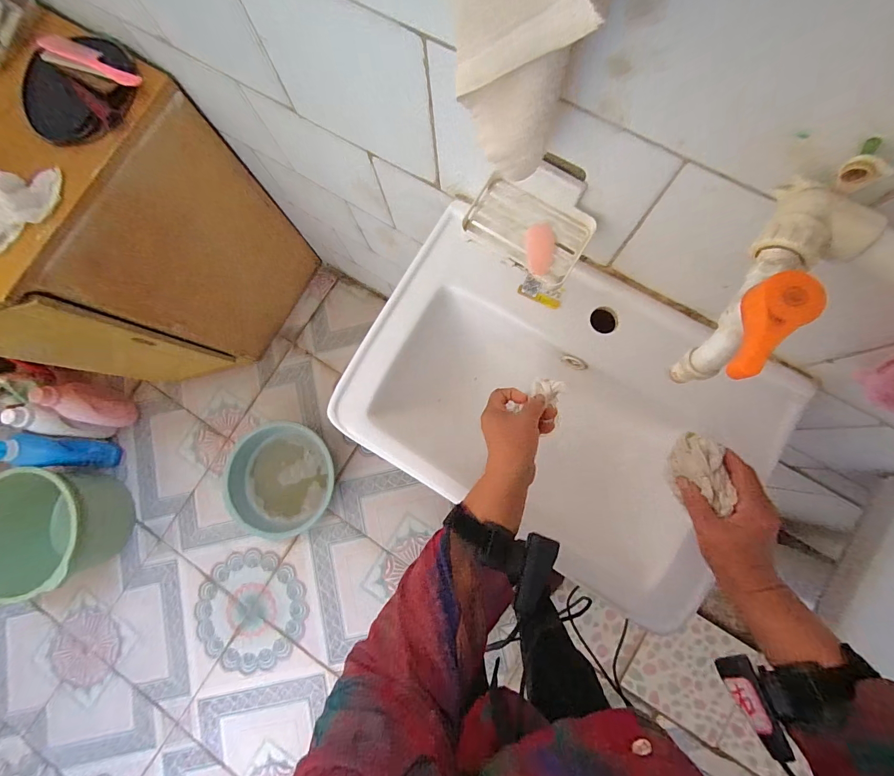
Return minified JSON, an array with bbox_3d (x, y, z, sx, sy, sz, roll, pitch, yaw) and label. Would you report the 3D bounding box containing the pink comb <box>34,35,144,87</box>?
[{"bbox_3d":[-0.623,-0.573,0.659,0.185,0.012,0.061,21,67,0],"label":"pink comb"}]

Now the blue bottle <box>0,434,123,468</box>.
[{"bbox_3d":[-1.220,0.201,1.180,0.068,0.310,0.093,9,84,38],"label":"blue bottle"}]

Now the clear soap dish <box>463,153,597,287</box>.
[{"bbox_3d":[0.090,-0.178,0.397,0.128,0.047,0.095,37,86,8],"label":"clear soap dish"}]

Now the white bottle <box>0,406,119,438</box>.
[{"bbox_3d":[-1.218,0.111,1.193,0.059,0.270,0.082,24,86,39],"label":"white bottle"}]

